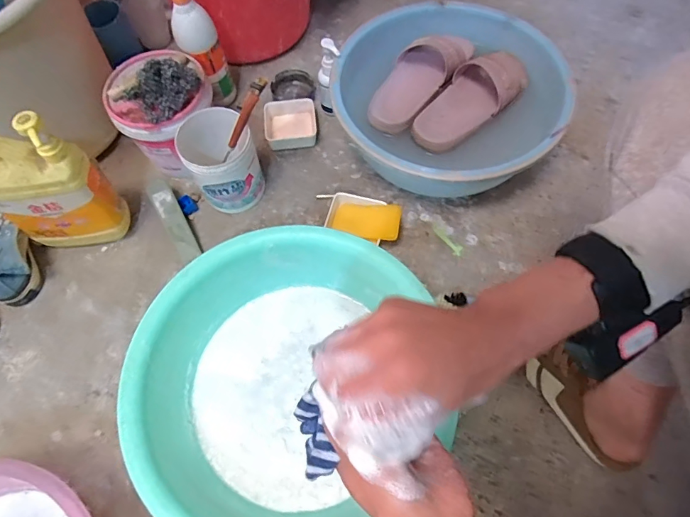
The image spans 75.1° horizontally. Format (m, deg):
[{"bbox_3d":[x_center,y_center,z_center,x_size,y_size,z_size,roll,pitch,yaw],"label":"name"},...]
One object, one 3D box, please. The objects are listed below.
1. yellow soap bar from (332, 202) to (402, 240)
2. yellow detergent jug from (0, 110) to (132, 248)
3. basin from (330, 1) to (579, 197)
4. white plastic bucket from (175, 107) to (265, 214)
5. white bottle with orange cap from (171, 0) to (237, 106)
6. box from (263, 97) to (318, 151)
[{"bbox_3d":[0.034,-0.059,0.688,0.099,0.013,0.054,7,65,5],"label":"yellow soap bar"},{"bbox_3d":[-0.420,-0.096,0.634,0.144,0.244,0.066,-7,64,-1],"label":"yellow detergent jug"},{"bbox_3d":[0.161,-0.235,0.743,0.327,0.169,0.341,-1,64,2],"label":"basin"},{"bbox_3d":[-0.192,-0.150,0.710,0.105,0.130,0.116,-26,66,-10],"label":"white plastic bucket"},{"bbox_3d":[-0.241,-0.351,0.758,0.060,0.206,0.061,26,68,13],"label":"white bottle with orange cap"},{"bbox_3d":[-0.099,-0.240,0.803,0.094,0.031,0.092,-4,64,0],"label":"box"}]

